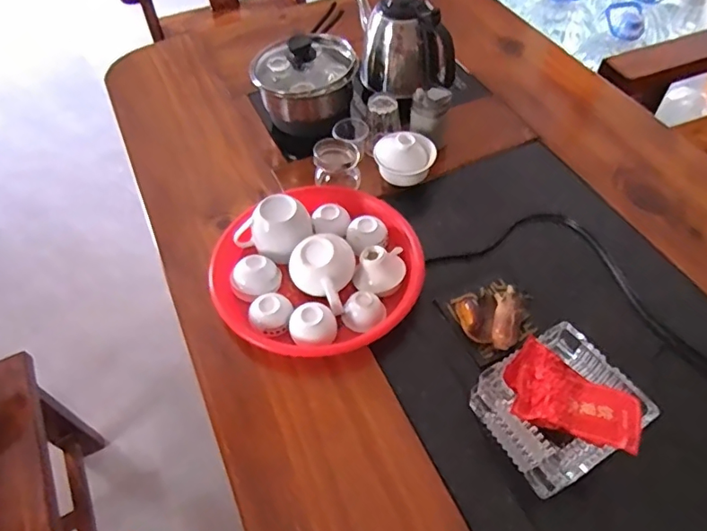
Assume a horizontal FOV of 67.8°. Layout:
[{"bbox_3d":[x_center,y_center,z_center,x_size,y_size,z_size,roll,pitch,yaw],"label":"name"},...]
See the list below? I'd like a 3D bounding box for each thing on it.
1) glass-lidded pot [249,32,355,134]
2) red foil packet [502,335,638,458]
[{"bbox_3d":[-0.072,-0.285,0.821,0.152,0.134,0.130,-18,55,-11],"label":"glass-lidded pot"},{"bbox_3d":[0.202,0.126,0.490,0.124,0.017,0.077,33,61,24],"label":"red foil packet"}]

